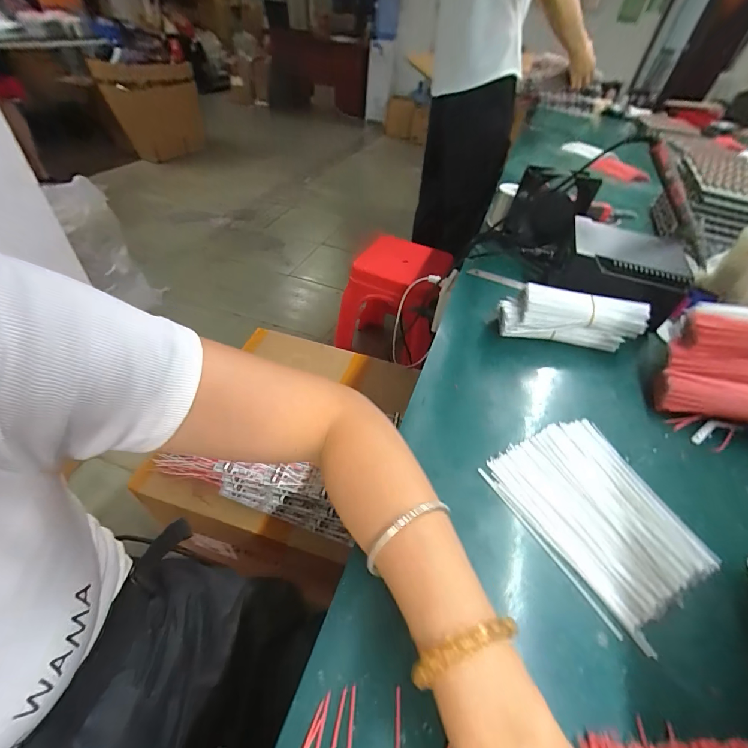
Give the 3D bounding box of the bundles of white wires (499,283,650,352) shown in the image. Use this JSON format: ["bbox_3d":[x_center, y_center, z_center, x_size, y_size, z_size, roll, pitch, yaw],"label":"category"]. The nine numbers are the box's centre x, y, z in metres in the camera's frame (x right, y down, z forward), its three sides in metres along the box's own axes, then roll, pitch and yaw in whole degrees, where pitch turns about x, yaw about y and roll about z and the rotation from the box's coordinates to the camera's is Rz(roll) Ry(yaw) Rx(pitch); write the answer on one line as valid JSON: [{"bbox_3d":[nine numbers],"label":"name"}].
[{"bbox_3d":[0.239,-0.068,0.446,0.163,0.064,0.049,6,45,0],"label":"bundles of white wires"}]

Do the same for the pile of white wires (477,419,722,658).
[{"bbox_3d":[0.188,0.109,0.301,0.131,0.016,0.149,-21,51,-25],"label":"pile of white wires"}]

